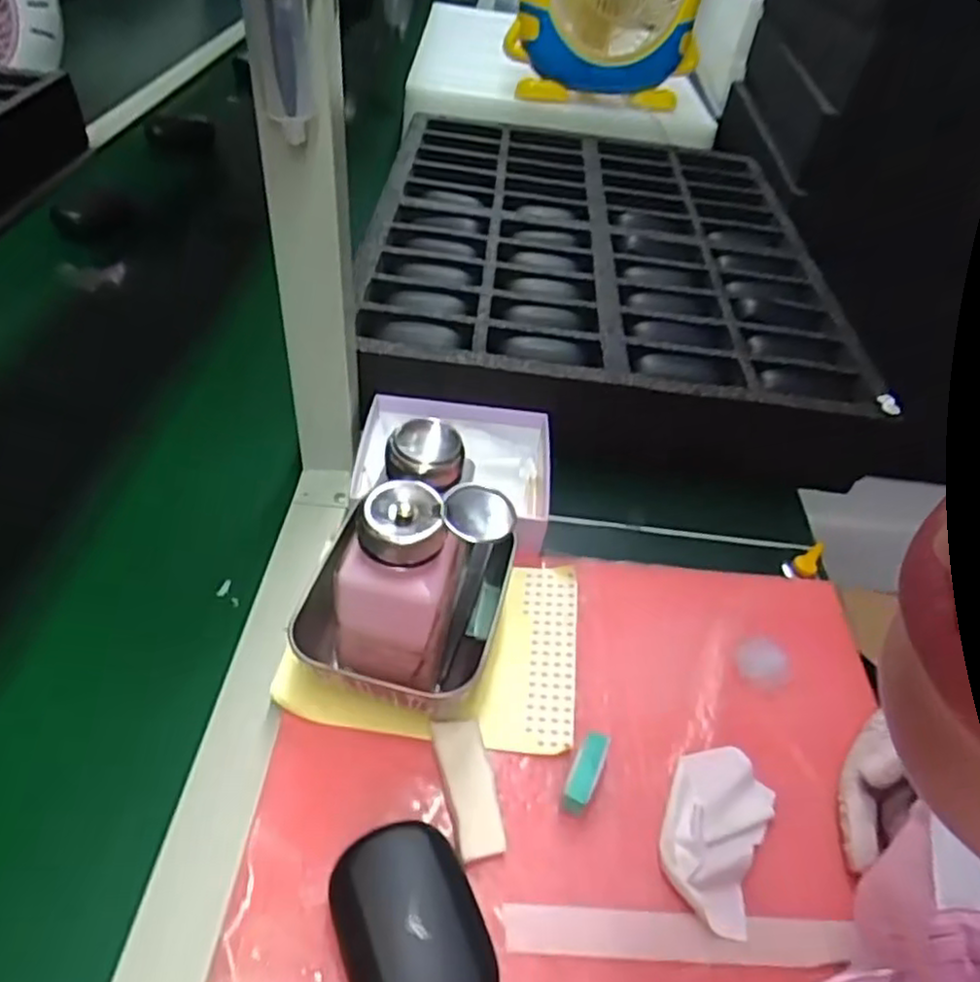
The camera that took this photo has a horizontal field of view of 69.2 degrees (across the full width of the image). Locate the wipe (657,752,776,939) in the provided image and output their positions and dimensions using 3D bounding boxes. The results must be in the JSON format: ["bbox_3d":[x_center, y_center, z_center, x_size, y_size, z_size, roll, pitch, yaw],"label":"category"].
[{"bbox_3d":[0.114,0.170,0.360,0.049,0.008,0.086,23,46,16],"label":"wipe"}]

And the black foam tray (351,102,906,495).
[{"bbox_3d":[0.102,-0.225,0.701,0.415,0.081,0.498,5,43,-2],"label":"black foam tray"}]

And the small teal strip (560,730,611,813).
[{"bbox_3d":[0.050,0.146,0.368,0.014,0.016,0.039,20,45,13],"label":"small teal strip"}]

